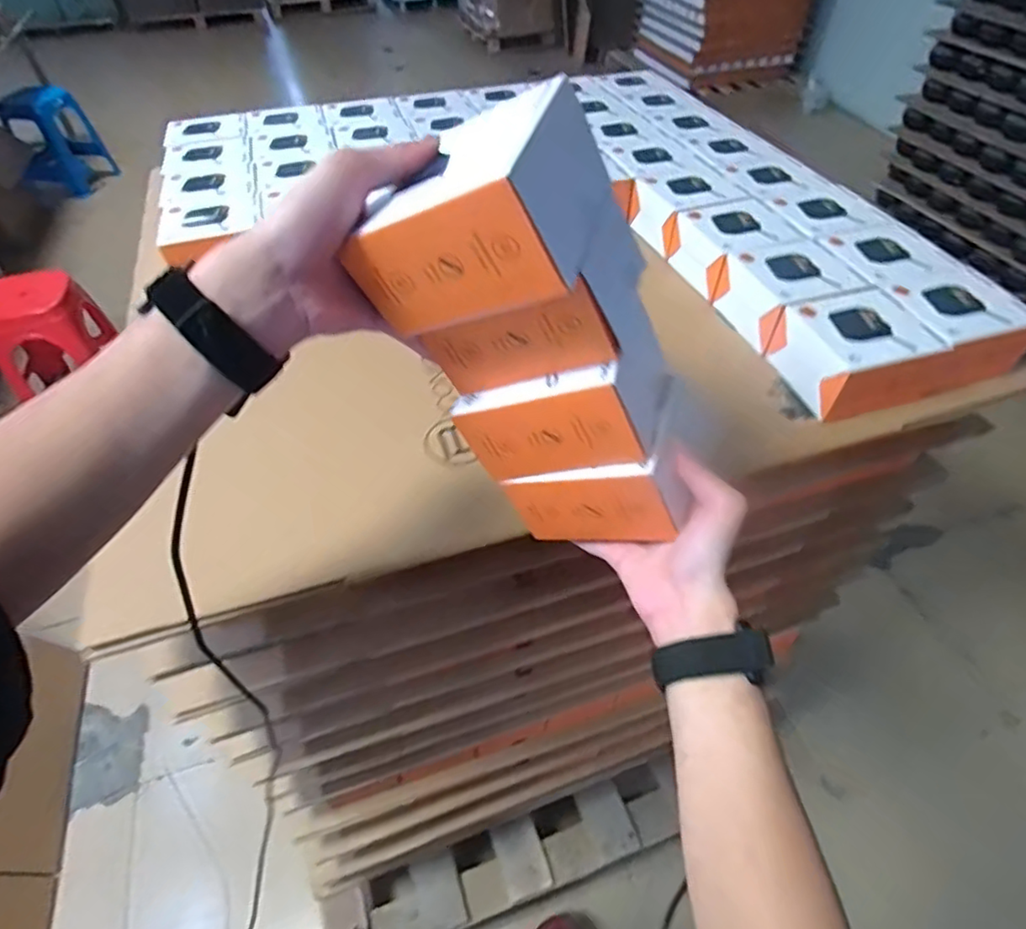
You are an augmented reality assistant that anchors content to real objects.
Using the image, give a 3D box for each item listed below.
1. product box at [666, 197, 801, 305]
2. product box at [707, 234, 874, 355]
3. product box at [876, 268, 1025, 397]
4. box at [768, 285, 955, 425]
[{"bbox_3d":[0.252,-0.251,0.702,0.113,0.060,0.104,-19,51,-15],"label":"product box"},{"bbox_3d":[0.291,-0.178,0.640,0.111,0.062,0.105,-15,50,-11],"label":"product box"},{"bbox_3d":[0.427,-0.134,0.591,0.121,0.048,0.108,-15,50,-11],"label":"product box"},{"bbox_3d":[0.323,-0.108,0.574,0.114,0.055,0.102,-12,49,-9],"label":"box"}]

